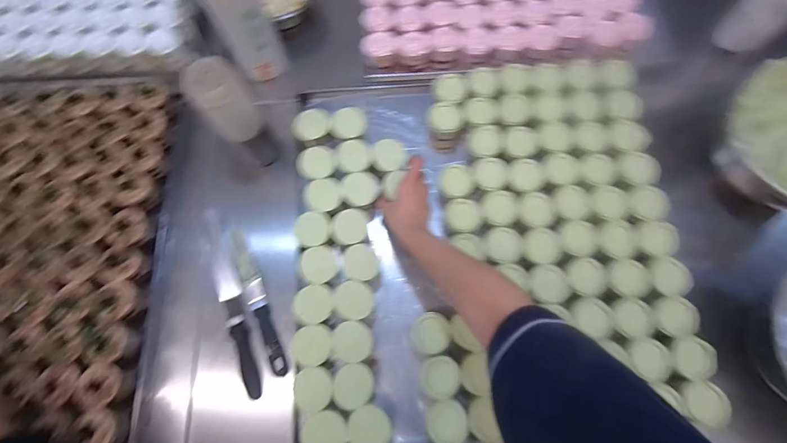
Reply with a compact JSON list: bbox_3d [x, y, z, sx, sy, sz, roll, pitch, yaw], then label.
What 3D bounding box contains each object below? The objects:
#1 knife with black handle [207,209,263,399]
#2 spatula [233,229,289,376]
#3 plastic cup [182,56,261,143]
[{"bbox_3d":[-0.268,0.131,0.598,0.037,0.024,0.306,-20,75,-5],"label":"knife with black handle"},{"bbox_3d":[-0.225,0.131,0.606,0.029,0.015,0.248,-21,74,-6],"label":"spatula"},{"bbox_3d":[-0.251,-0.177,0.556,0.075,0.151,0.073,0,73,0],"label":"plastic cup"}]

